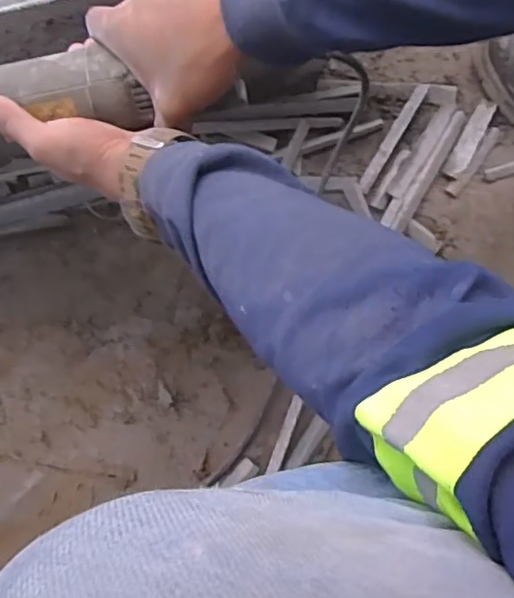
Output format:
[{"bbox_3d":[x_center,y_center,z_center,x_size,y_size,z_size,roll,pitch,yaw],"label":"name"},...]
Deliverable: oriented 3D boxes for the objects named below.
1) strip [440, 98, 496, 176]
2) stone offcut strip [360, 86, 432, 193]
[{"bbox_3d":[0.219,-0.164,0.639,0.019,0.016,0.082,28,79,8],"label":"strip"},{"bbox_3d":[0.141,-0.167,0.639,0.012,0.006,0.137,30,80,8],"label":"stone offcut strip"}]

